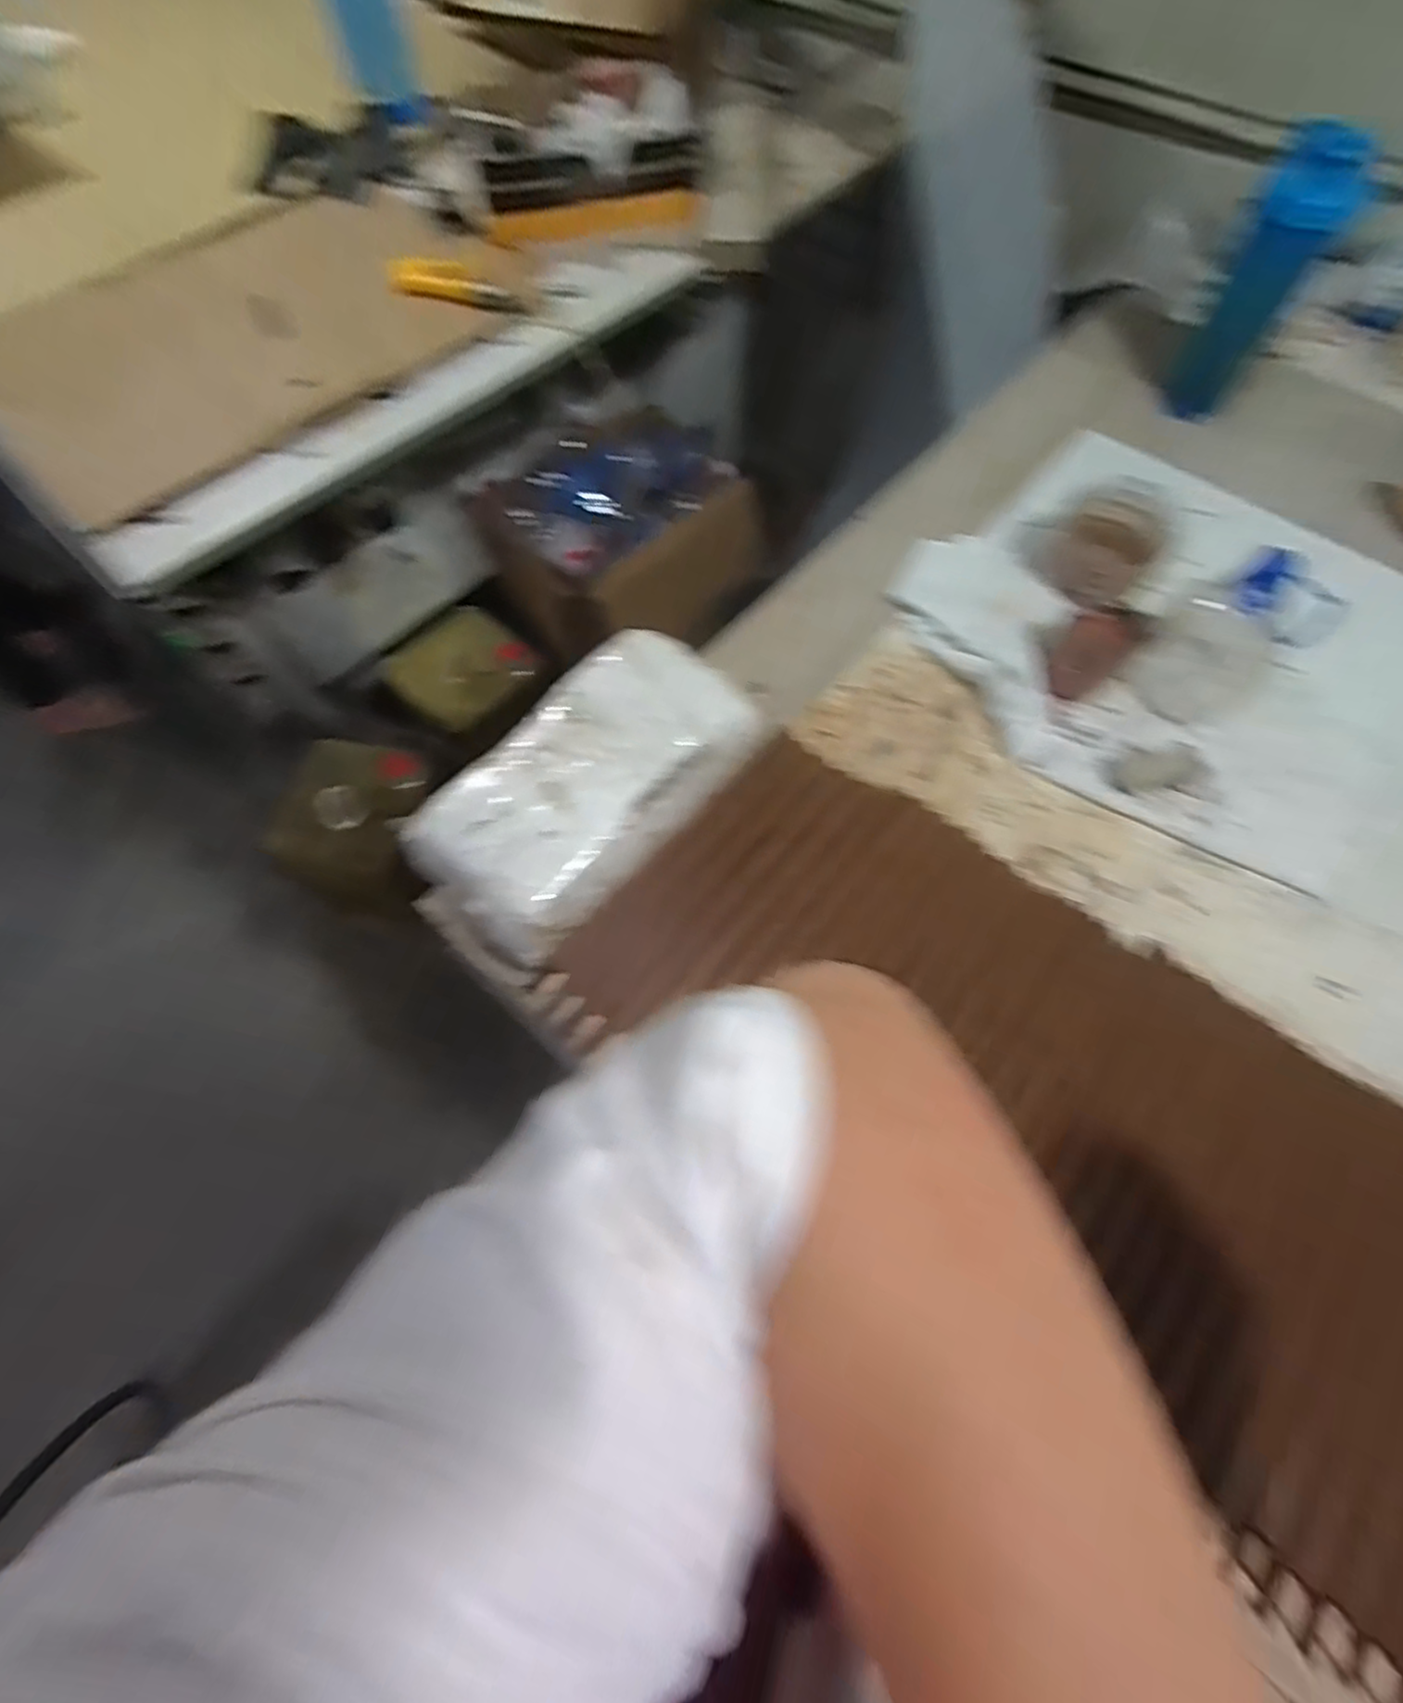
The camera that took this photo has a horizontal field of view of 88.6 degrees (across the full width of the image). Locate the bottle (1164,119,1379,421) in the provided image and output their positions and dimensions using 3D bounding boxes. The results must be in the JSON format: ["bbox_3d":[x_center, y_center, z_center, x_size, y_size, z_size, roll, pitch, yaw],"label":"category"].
[{"bbox_3d":[0.556,-0.559,0.716,0.083,0.229,0.078,28,68,14],"label":"bottle"}]

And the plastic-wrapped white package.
[{"bbox_3d":[-0.077,-0.054,0.515,0.129,0.059,0.247,37,71,17],"label":"plastic-wrapped white package"}]

